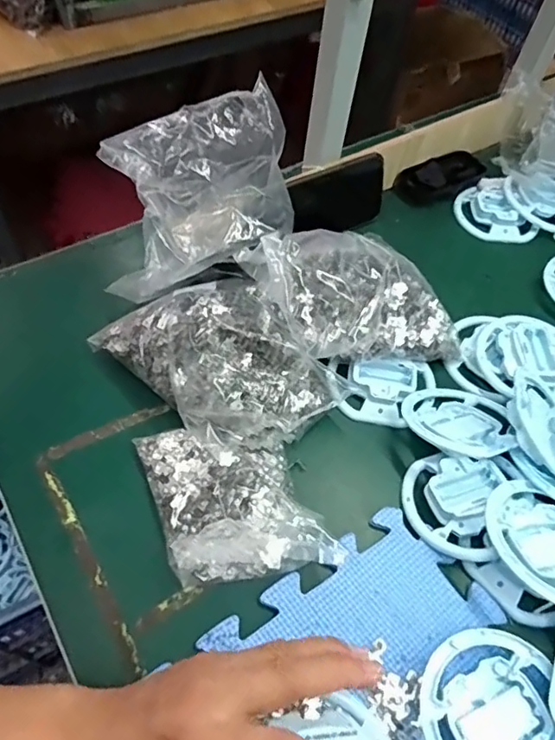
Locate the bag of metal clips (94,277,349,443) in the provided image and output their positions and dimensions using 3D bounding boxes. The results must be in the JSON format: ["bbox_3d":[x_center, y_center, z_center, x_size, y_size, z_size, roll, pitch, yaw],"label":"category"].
[{"bbox_3d":[-0.051,-0.011,0.496,0.141,0.062,0.200,-36,65,-25],"label":"bag of metal clips"}]

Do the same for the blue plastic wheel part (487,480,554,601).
[{"bbox_3d":[0.203,0.131,0.406,0.102,0.015,0.091,30,40,14],"label":"blue plastic wheel part"}]

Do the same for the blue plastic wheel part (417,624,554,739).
[{"bbox_3d":[0.140,0.232,0.365,0.092,0.025,0.107,-1,56,-5],"label":"blue plastic wheel part"}]

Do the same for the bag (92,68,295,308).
[{"bbox_3d":[-0.072,-0.159,0.500,0.174,0.136,0.092,-18,58,-13],"label":"bag"}]

